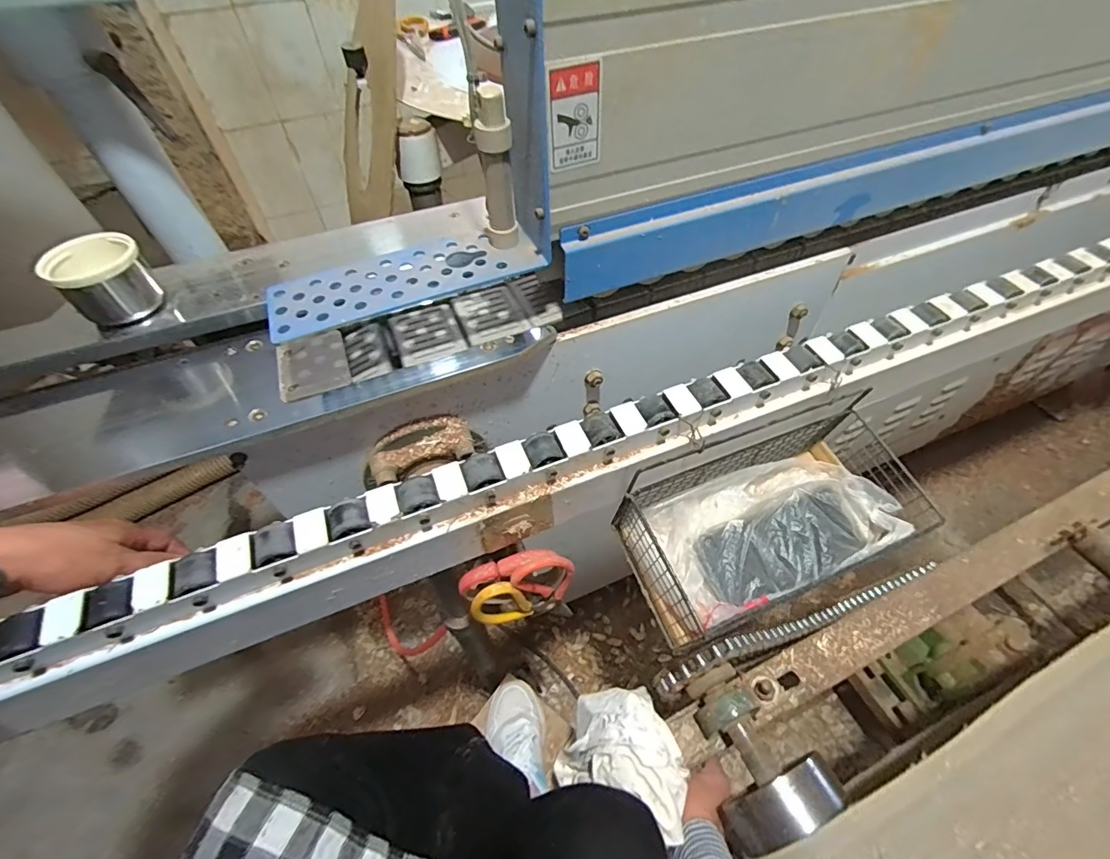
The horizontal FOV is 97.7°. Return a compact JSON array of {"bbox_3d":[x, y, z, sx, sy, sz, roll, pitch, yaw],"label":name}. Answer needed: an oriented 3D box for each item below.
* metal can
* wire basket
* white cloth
[{"bbox_3d":[-0.391,-0.132,0.415,0.076,0.060,0.067,32,59,22],"label":"metal can"},{"bbox_3d":[0.203,0.080,0.457,0.257,0.104,0.132,-18,54,-12],"label":"wire basket"},{"bbox_3d":[0.077,0.338,0.516,0.120,0.093,0.111,18,55,13],"label":"white cloth"}]

